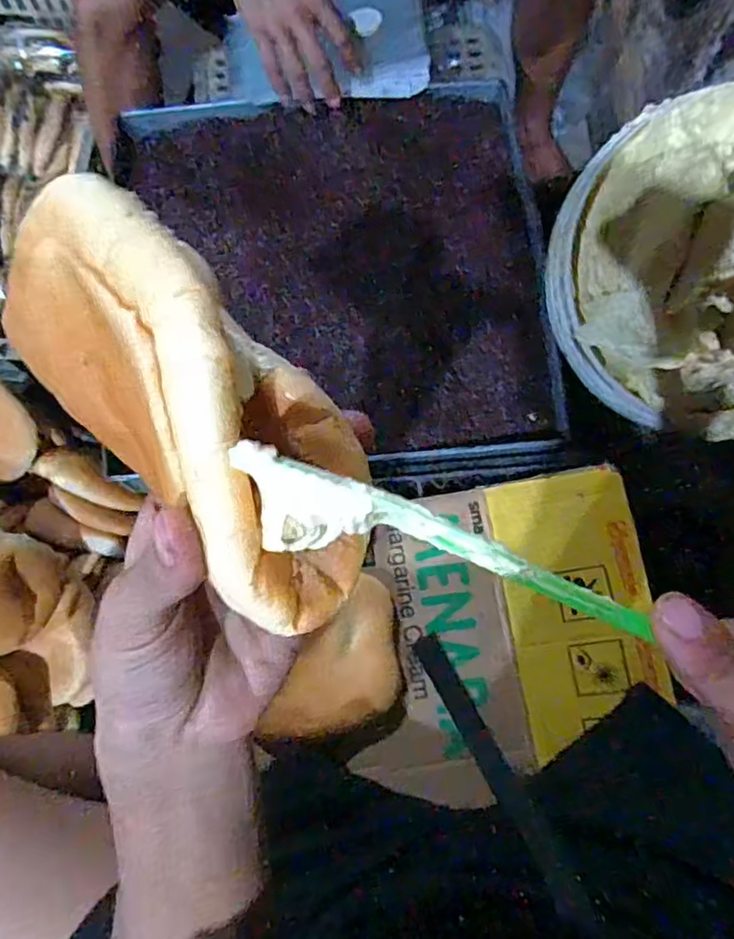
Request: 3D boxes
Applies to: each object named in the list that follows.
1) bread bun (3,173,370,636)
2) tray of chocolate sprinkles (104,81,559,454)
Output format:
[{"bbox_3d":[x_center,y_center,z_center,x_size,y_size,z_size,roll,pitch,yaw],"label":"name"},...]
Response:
[{"bbox_3d":[-0.044,-0.021,0.168,0.054,0.038,0.136,-36,94,-8],"label":"bread bun"},{"bbox_3d":[-0.037,-0.241,0.691,0.457,0.067,0.451,-5,75,0],"label":"tray of chocolate sprinkles"}]

